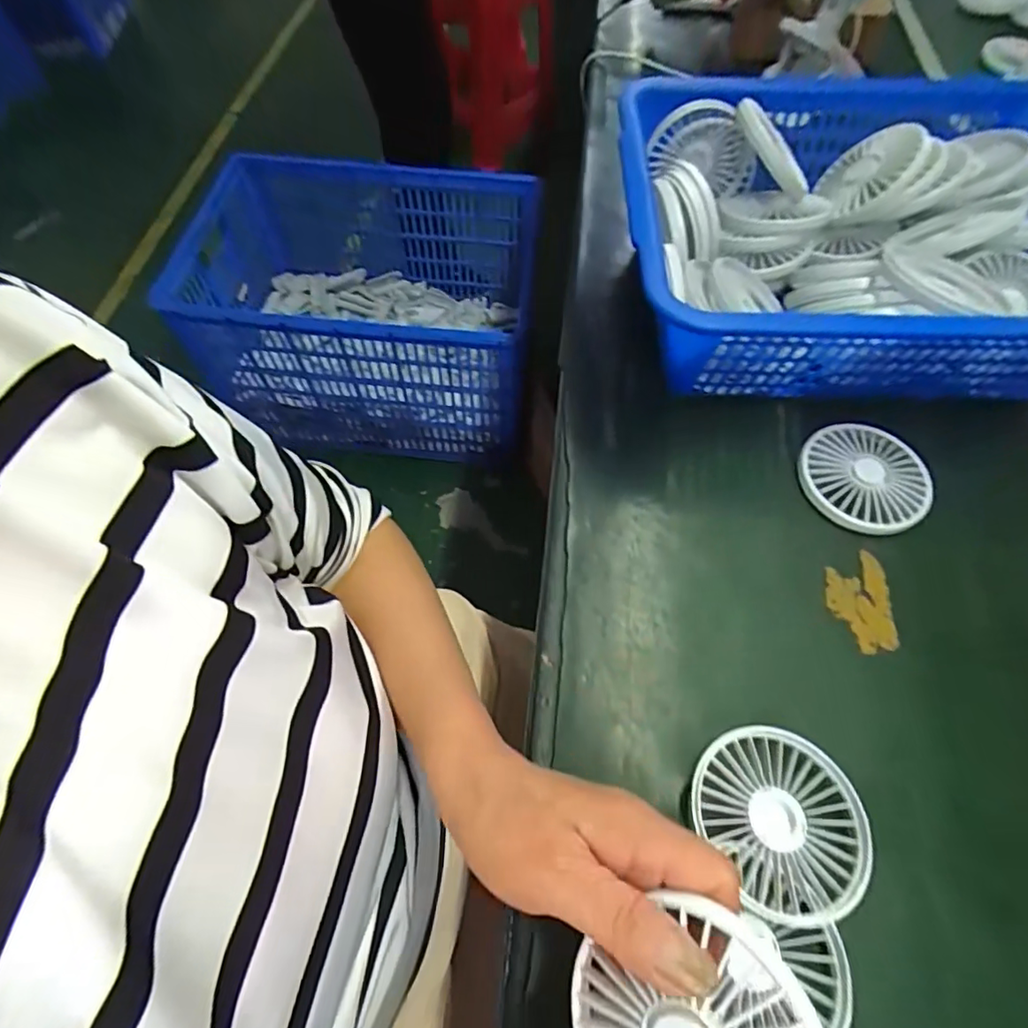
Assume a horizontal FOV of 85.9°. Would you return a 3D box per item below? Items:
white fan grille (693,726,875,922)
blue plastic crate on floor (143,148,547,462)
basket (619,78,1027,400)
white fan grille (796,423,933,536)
[{"bbox_3d":[0.142,0.158,0.293,0.081,0.019,0.085,-28,65,-14],"label":"white fan grille"},{"bbox_3d":[-0.296,-0.428,1.177,0.663,0.412,0.482,2,62,0],"label":"blue plastic crate on floor"},{"bbox_3d":[0.275,-0.221,0.452,0.367,0.116,0.295,-1,61,1],"label":"basket"},{"bbox_3d":[0.255,-0.028,0.402,0.087,0.015,0.088,-1,61,1],"label":"white fan grille"}]

